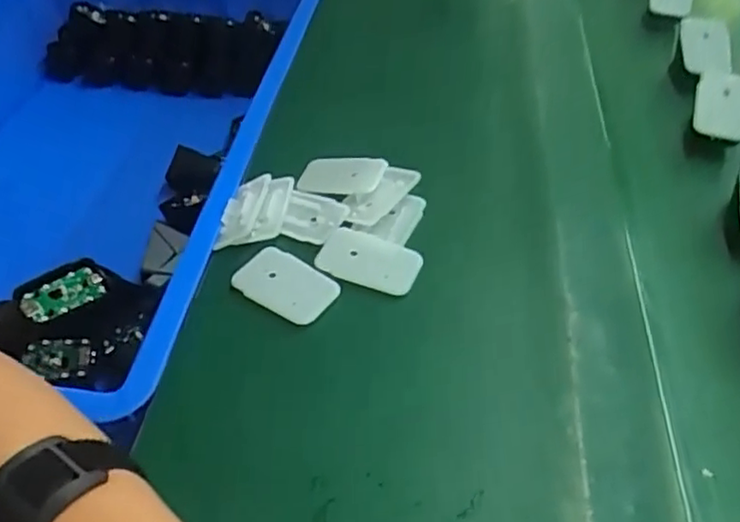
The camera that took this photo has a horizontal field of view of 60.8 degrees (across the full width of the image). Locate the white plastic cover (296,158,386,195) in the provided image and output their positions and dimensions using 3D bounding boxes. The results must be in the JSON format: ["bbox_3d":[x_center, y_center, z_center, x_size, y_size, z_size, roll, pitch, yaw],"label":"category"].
[{"bbox_3d":[-0.021,-0.068,0.500,0.063,0.006,0.040,7,54,16],"label":"white plastic cover"}]

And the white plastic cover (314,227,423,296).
[{"bbox_3d":[-0.001,-0.001,0.443,0.070,0.007,0.042,17,49,15],"label":"white plastic cover"}]

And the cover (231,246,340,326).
[{"bbox_3d":[-0.057,0.015,0.432,0.068,0.005,0.041,25,51,22],"label":"cover"}]

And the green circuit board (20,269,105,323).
[{"bbox_3d":[-0.256,0.029,0.529,0.063,0.007,0.029,-32,79,-33],"label":"green circuit board"}]

